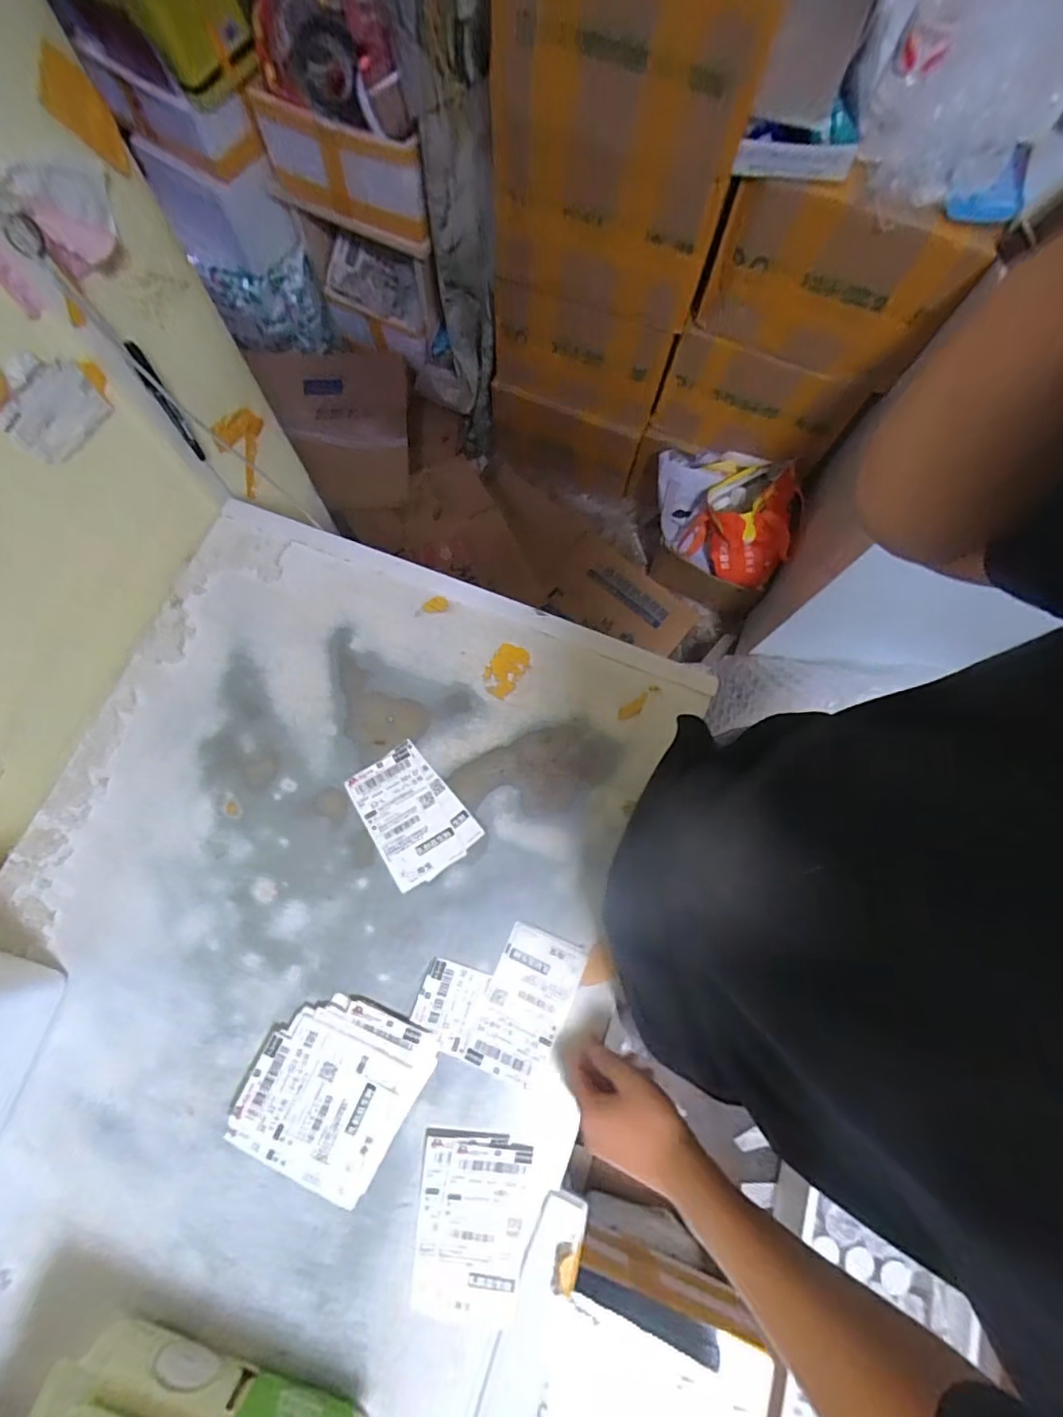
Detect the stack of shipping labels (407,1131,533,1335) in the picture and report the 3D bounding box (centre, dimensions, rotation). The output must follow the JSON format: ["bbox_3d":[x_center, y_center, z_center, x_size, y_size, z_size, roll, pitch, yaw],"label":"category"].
[{"bbox_3d":[-0.053,0.454,0.506,0.095,0.011,0.139,5,74,0],"label":"stack of shipping labels"}]

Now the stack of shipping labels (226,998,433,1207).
[{"bbox_3d":[-0.181,0.343,0.520,0.143,0.015,0.152,27,75,6],"label":"stack of shipping labels"}]

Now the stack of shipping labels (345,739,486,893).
[{"bbox_3d":[-0.125,0.108,0.596,0.096,0.004,0.131,-36,78,-10],"label":"stack of shipping labels"}]

